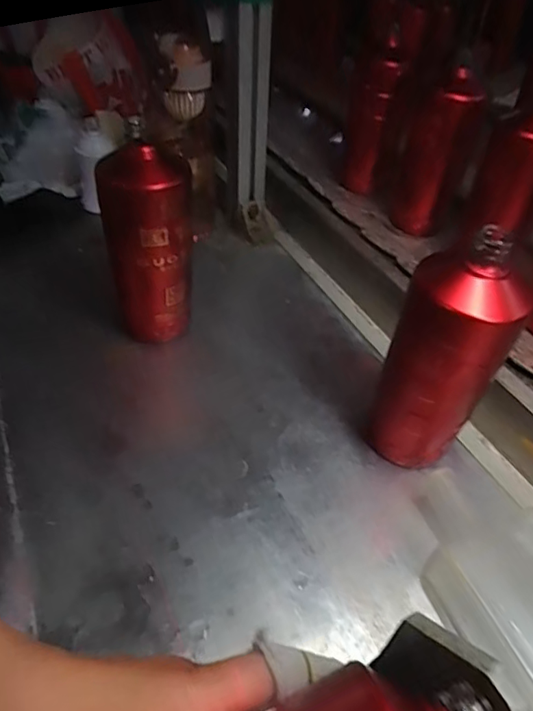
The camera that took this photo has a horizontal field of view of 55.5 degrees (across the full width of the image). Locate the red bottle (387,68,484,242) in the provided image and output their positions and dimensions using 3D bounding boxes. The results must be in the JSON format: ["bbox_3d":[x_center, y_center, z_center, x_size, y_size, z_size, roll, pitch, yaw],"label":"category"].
[{"bbox_3d":[0.221,-0.262,0.670,0.069,0.181,0.073,15,41,6],"label":"red bottle"}]

